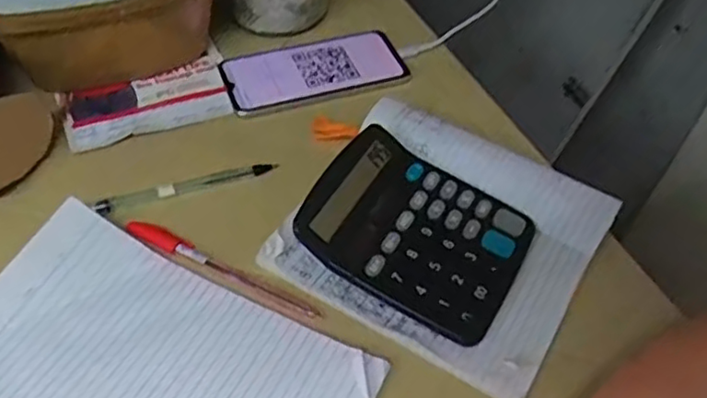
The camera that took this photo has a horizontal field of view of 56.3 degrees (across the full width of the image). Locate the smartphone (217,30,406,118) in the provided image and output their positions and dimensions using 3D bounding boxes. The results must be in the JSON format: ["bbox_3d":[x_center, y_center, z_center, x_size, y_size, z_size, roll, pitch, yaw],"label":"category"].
[{"bbox_3d":[-0.035,-0.114,0.585,0.157,0.015,0.074,-13,51,-16],"label":"smartphone"}]

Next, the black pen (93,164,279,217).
[{"bbox_3d":[-0.124,-0.010,0.497,0.134,0.011,0.014,-13,51,-16],"label":"black pen"}]

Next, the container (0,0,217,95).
[{"bbox_3d":[-0.214,-0.163,0.555,0.184,0.098,0.131,-25,55,-24],"label":"container"}]

